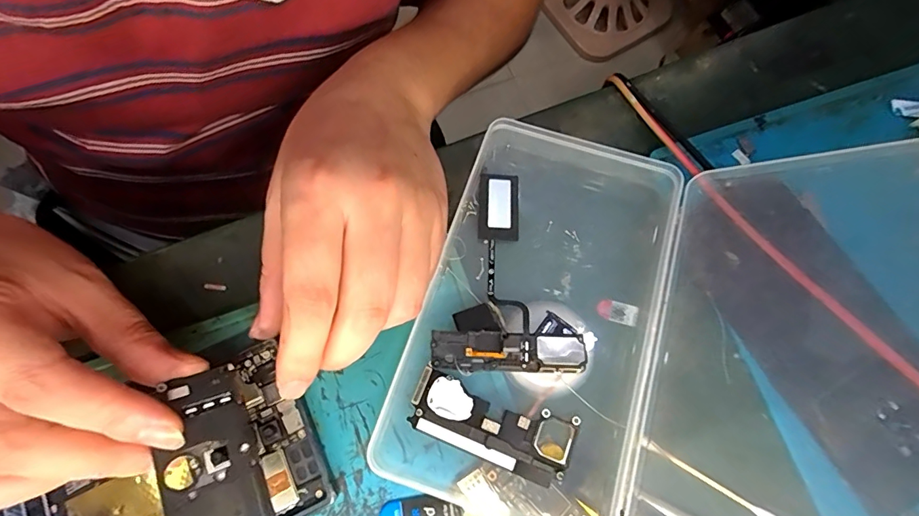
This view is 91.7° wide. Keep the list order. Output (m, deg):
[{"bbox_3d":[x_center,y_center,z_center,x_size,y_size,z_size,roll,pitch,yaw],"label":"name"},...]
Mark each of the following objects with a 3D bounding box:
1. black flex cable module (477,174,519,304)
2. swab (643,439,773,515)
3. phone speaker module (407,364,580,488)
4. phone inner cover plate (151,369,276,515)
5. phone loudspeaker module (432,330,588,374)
[{"bbox_3d":[0.019,-0.012,0.222,0.020,0.004,0.066,3,75,-1],"label":"black flex cable module"},{"bbox_3d":[0.114,0.102,0.201,0.066,0.004,0.004,32,77,6],"label":"swab"},{"bbox_3d":[0.013,0.072,0.192,0.069,0.004,0.027,19,74,8],"label":"phone speaker module"},{"bbox_3d":[-0.095,0.078,0.169,0.032,0.004,0.067,-15,72,-32],"label":"phone inner cover plate"},{"bbox_3d":[0.022,0.042,0.199,0.067,0.006,0.017,1,75,-2],"label":"phone loudspeaker module"}]

